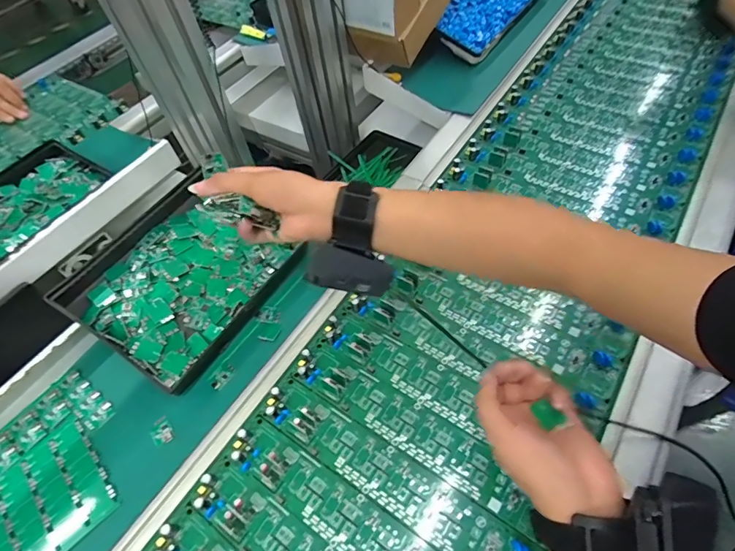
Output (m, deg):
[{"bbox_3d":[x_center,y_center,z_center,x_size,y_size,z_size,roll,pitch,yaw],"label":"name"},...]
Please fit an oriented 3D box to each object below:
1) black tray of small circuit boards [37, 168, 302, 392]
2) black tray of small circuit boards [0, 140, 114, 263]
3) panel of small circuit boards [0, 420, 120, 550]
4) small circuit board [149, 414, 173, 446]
[{"bbox_3d":[-0.208,-0.001,0.488,0.172,0.026,0.206,34,63,6],"label":"black tray of small circuit boards"},{"bbox_3d":[-0.500,-0.102,0.607,0.193,0.027,0.224,25,62,19],"label":"black tray of small circuit boards"},{"bbox_3d":[-0.318,0.225,0.386,0.162,0.007,0.107,-40,63,-20],"label":"panel of small circuit boards"},{"bbox_3d":[-0.203,0.153,0.420,0.020,0.004,0.026,-36,62,-19],"label":"small circuit board"}]

